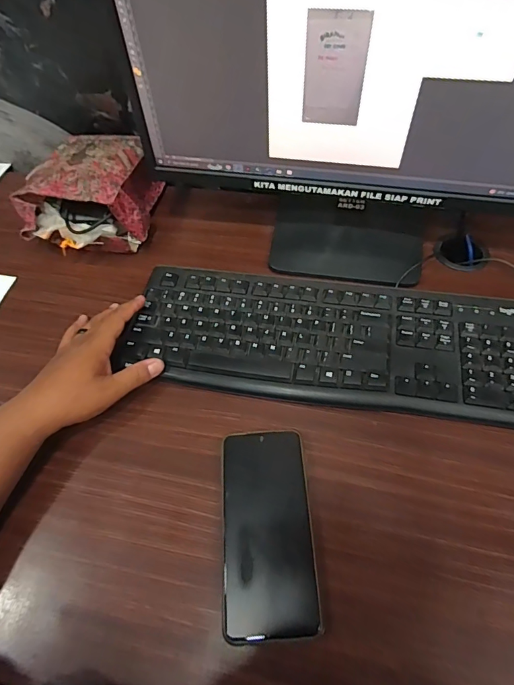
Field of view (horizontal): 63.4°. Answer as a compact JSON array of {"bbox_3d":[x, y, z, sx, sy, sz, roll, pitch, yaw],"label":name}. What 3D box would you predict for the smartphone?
[{"bbox_3d":[0.009,0.158,0.360,0.075,0.014,0.162,-5,58,2],"label":"smartphone"}]

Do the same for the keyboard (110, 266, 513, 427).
[{"bbox_3d":[0.075,-0.005,0.454,0.428,0.017,0.145,7,59,9],"label":"keyboard"}]

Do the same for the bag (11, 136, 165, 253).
[{"bbox_3d":[-0.226,-0.196,0.566,0.159,0.092,0.171,-2,58,4],"label":"bag"}]

